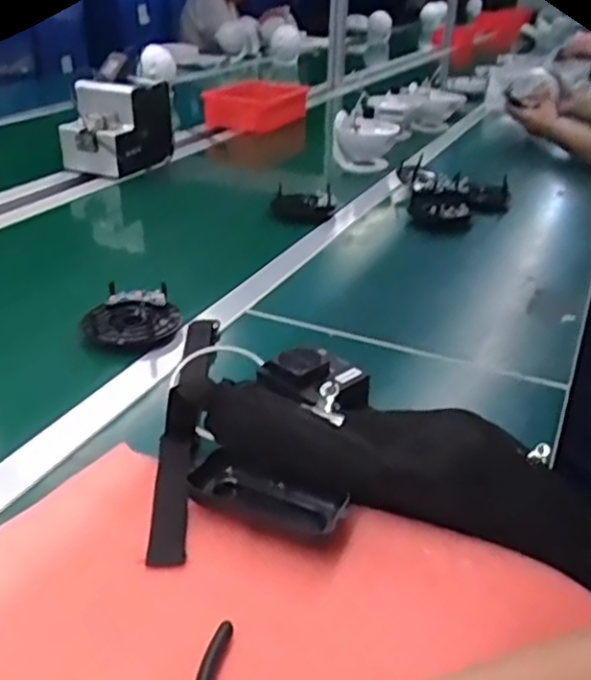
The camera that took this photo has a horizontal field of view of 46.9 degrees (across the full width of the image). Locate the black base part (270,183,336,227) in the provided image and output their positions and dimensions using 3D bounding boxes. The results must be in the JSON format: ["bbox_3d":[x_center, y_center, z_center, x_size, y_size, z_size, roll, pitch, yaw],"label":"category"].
[{"bbox_3d":[0.015,-0.229,1.150,0.115,0.047,0.060,19,34,29],"label":"black base part"}]

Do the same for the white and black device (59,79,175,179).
[{"bbox_3d":[-0.341,-0.402,1.303,0.148,0.163,0.168,9,31,15],"label":"white and black device"}]

